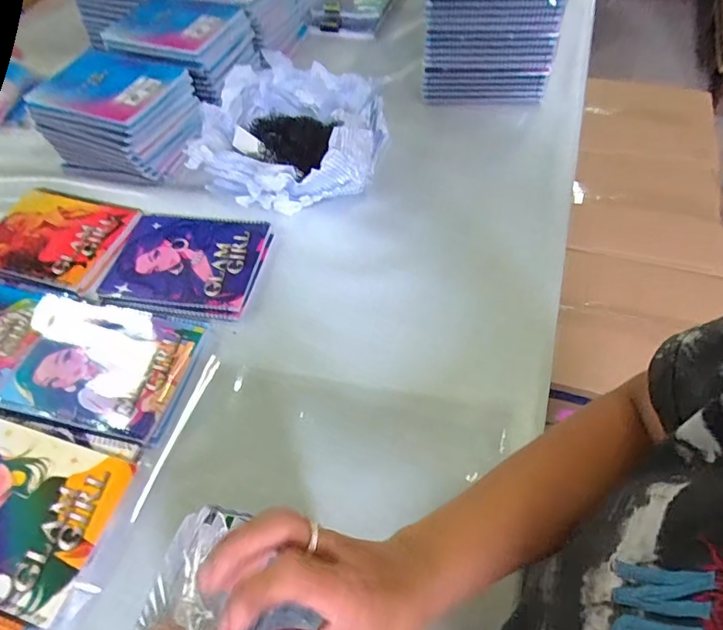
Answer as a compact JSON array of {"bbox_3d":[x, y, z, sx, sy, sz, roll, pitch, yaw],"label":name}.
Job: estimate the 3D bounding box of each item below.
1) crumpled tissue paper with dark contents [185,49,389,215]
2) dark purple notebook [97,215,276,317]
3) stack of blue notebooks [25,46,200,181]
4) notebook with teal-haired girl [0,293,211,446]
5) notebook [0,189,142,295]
[{"bbox_3d":[-0.114,-0.269,0.722,0.287,0.088,0.253,24,60,18],"label":"crumpled tissue paper with dark contents"},{"bbox_3d":[-0.235,-0.077,0.647,0.199,0.010,0.170,7,56,7],"label":"dark purple notebook"},{"bbox_3d":[-0.375,-0.321,0.763,0.213,0.106,0.186,16,58,13],"label":"stack of blue notebooks"},{"bbox_3d":[-0.310,0.051,0.563,0.229,0.007,0.160,11,57,10],"label":"notebook with teal-haired girl"},{"bbox_3d":[-0.440,-0.107,0.690,0.209,0.020,0.172,13,58,12],"label":"notebook"}]

